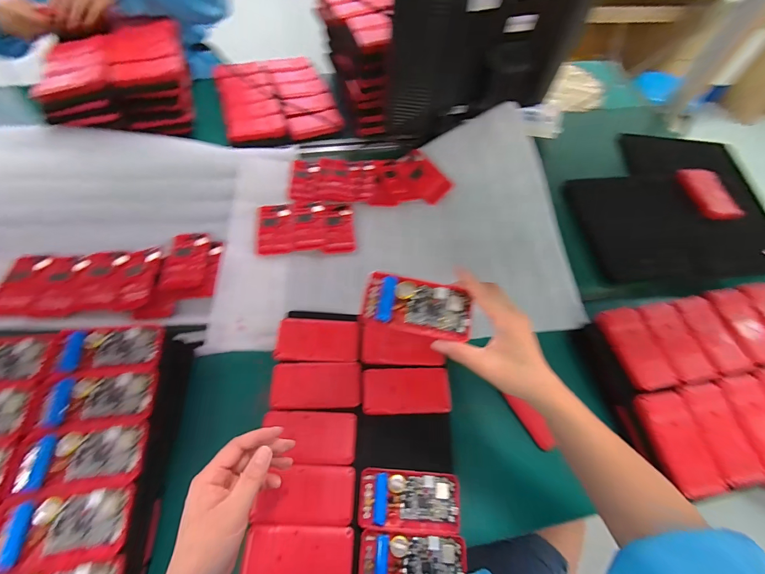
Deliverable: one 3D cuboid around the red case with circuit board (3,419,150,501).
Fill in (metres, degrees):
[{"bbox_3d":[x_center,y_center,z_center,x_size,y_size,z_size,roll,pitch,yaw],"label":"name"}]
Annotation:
[{"bbox_3d":[-0.332,0.189,0.372,0.121,0.015,0.063,-7,60,-8],"label":"red case with circuit board"}]

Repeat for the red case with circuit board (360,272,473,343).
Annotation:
[{"bbox_3d":[0.039,0.023,0.381,0.118,0.022,0.060,11,59,3],"label":"red case with circuit board"}]

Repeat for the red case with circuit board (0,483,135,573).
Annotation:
[{"bbox_3d":[-0.324,0.243,0.339,0.121,0.013,0.064,-4,59,-7],"label":"red case with circuit board"}]

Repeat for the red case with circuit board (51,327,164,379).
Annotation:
[{"bbox_3d":[-0.348,0.080,0.433,0.116,0.017,0.067,-6,59,-8],"label":"red case with circuit board"}]

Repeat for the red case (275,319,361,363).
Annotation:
[{"bbox_3d":[-0.095,0.078,0.501,0.117,0.015,0.065,1,59,-4],"label":"red case"}]

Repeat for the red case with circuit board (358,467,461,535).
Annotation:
[{"bbox_3d":[0.034,0.265,0.420,0.122,0.013,0.064,5,59,-1],"label":"red case with circuit board"}]

